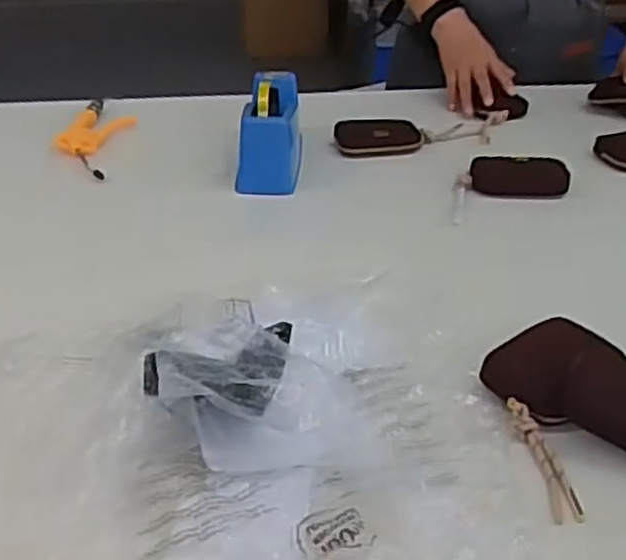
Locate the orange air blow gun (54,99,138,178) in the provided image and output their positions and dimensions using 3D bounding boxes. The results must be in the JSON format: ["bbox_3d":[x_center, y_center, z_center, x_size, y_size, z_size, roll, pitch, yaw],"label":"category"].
[{"bbox_3d":[-0.307,-0.198,1.105,0.088,0.025,0.239,1,32,1],"label":"orange air blow gun"}]

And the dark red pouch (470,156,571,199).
[{"bbox_3d":[0.249,-0.125,0.964,0.114,0.022,0.072,7,33,11],"label":"dark red pouch"}]

